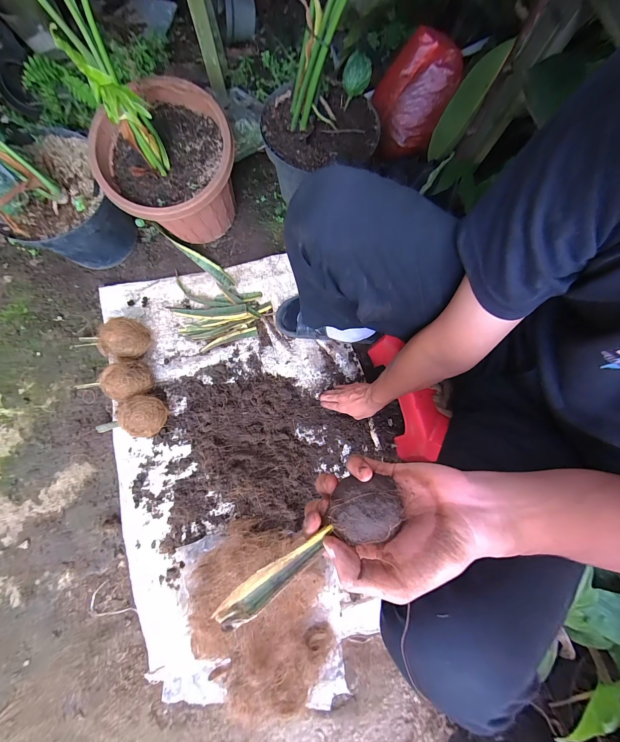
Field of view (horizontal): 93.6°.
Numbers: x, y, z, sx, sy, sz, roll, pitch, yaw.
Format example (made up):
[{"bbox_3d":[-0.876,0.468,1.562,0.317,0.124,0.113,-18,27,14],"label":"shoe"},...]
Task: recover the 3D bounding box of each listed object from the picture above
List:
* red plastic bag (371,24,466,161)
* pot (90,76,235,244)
[{"bbox_3d":[0.280,-0.725,0.771,0.191,0.159,0.187,-4,78,2],"label":"red plastic bag"},{"bbox_3d":[-0.304,-0.431,0.685,0.274,0.265,0.253,-1,78,3],"label":"pot"}]

